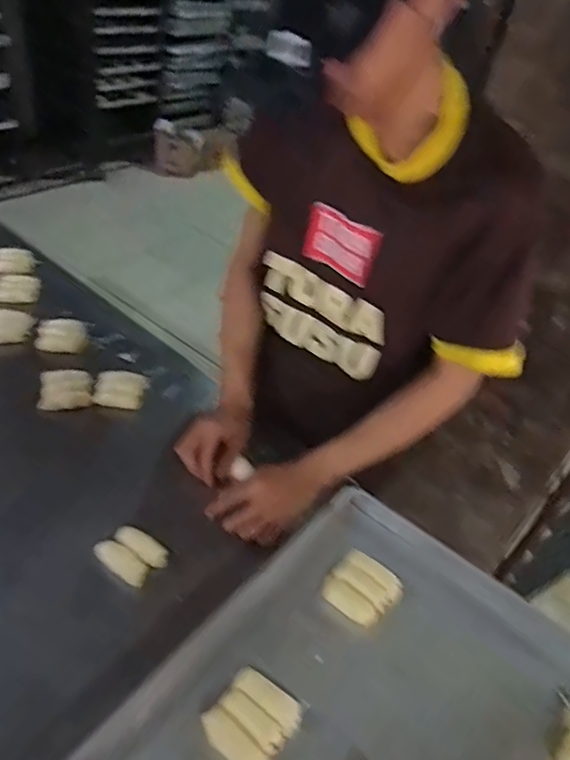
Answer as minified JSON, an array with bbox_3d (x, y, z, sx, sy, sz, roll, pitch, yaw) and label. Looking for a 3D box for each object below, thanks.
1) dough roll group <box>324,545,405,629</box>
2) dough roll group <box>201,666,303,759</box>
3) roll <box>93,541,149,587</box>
[{"bbox_3d":[0.092,0.245,0.664,0.073,0.023,0.078,33,45,26],"label":"dough roll group"},{"bbox_3d":[-0.032,0.332,0.549,0.072,0.013,0.078,30,44,24],"label":"dough roll group"},{"bbox_3d":[-0.201,0.222,0.691,0.077,0.018,0.033,27,43,21],"label":"roll"}]

